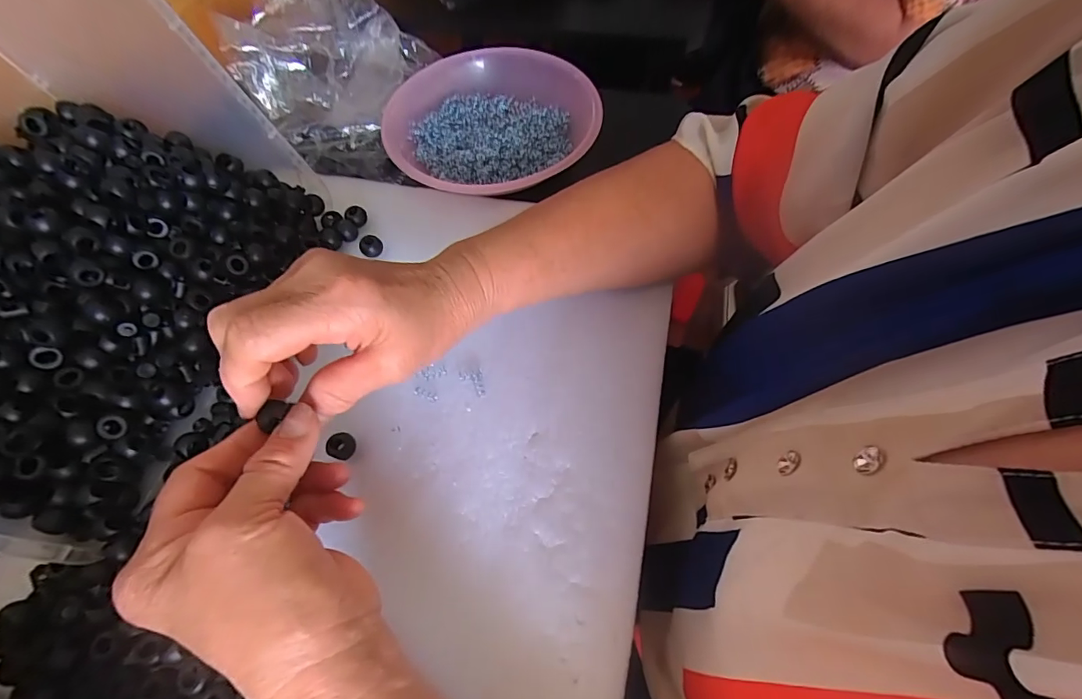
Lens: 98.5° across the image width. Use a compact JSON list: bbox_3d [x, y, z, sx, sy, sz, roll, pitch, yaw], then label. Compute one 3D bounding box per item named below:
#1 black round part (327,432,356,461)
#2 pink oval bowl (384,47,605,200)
[{"bbox_3d":[-0.126,0.061,0.296,0.016,0.010,0.016,-1,62,3],"label":"black round part"},{"bbox_3d":[-0.046,-0.208,0.423,0.184,0.037,0.182,-5,62,1],"label":"pink oval bowl"}]

